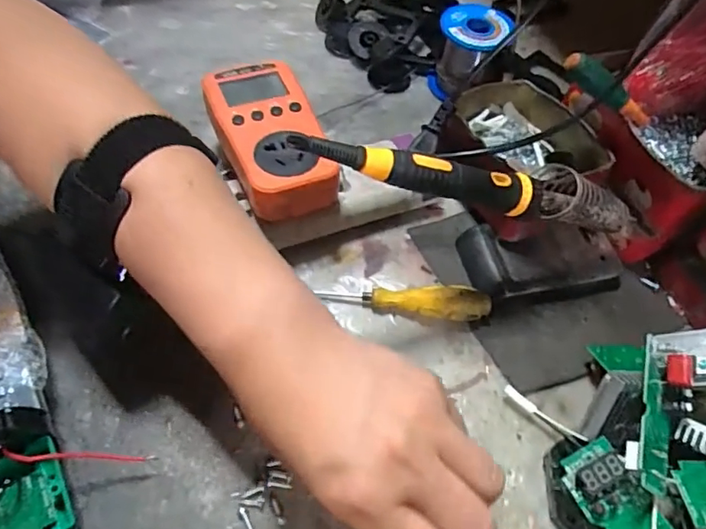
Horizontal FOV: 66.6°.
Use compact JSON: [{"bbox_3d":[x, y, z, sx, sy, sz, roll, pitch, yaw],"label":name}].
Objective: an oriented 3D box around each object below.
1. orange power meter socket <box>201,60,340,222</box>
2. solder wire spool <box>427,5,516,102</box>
[{"bbox_3d":[-0.061,-0.085,0.384,0.070,0.050,0.129,-15,59,-14],"label":"orange power meter socket"},{"bbox_3d":[0.104,-0.186,0.474,0.061,0.061,0.061,2,57,-3],"label":"solder wire spool"}]

